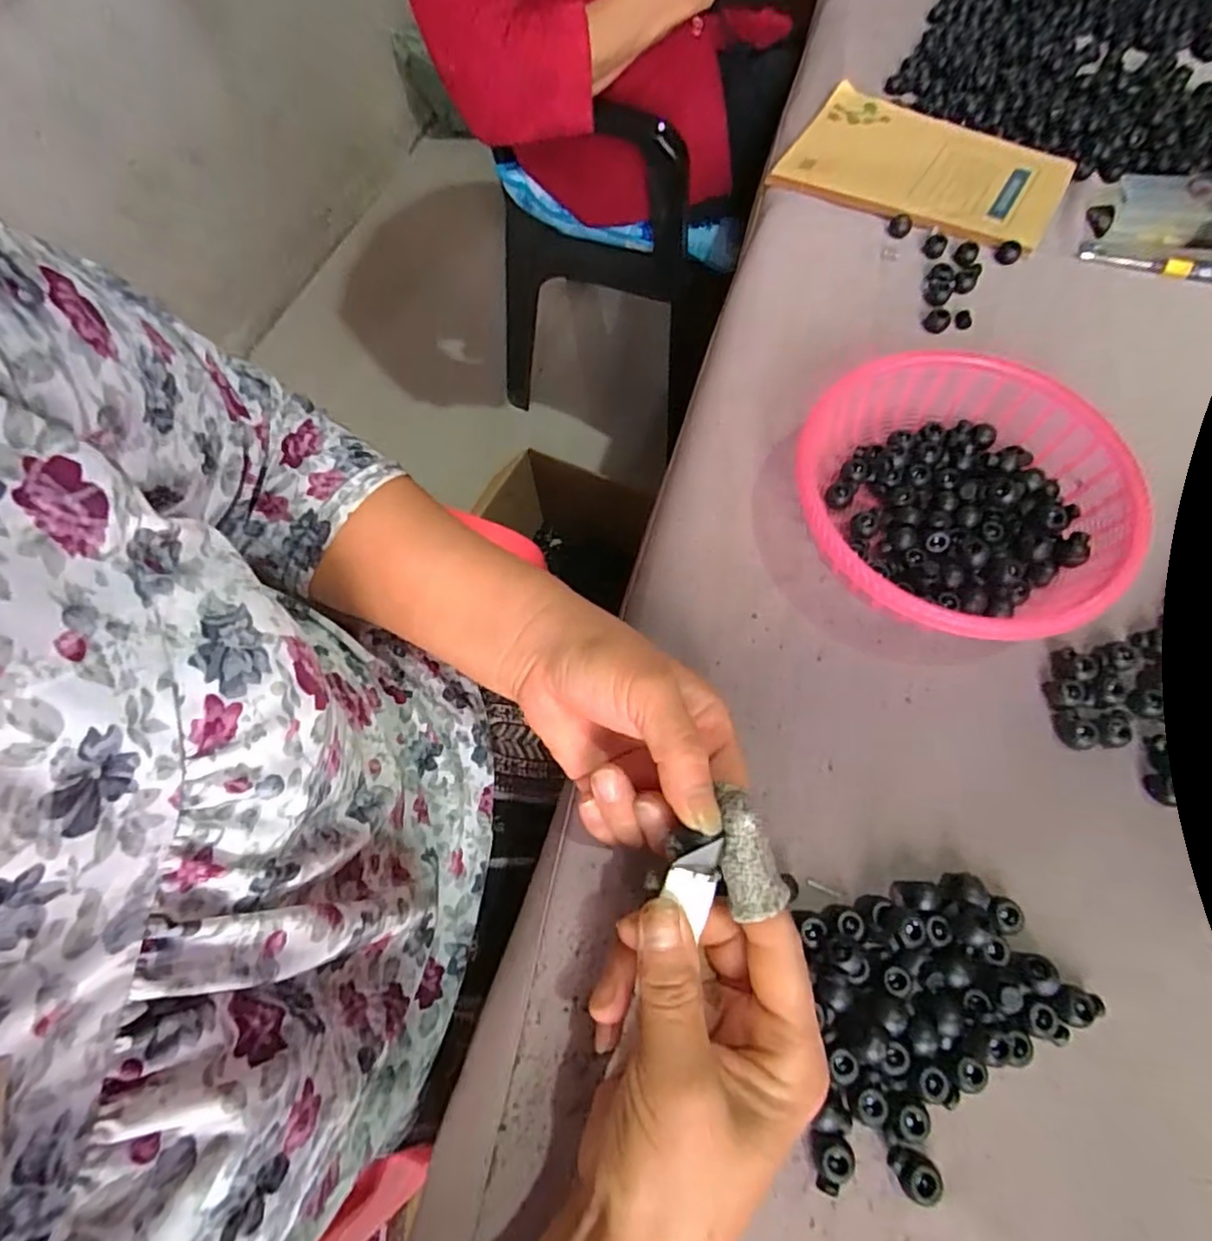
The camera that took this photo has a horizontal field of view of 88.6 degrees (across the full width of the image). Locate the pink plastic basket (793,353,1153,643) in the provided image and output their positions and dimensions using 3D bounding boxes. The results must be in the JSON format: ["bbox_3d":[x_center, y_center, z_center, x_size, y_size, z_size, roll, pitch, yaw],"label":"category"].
[{"bbox_3d":[0.192,-0.063,0.345,0.173,0.055,0.163,1,68,-1],"label":"pink plastic basket"}]

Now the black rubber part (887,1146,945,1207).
[{"bbox_3d":[0.122,0.218,0.244,0.021,0.011,0.015,40,72,13],"label":"black rubber part"}]

